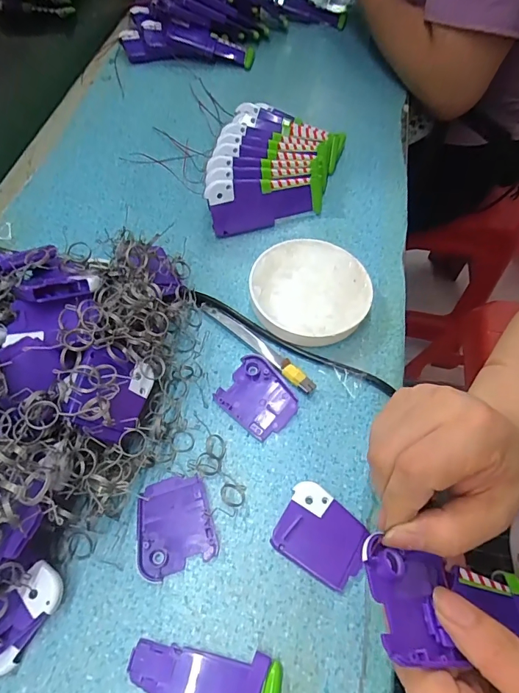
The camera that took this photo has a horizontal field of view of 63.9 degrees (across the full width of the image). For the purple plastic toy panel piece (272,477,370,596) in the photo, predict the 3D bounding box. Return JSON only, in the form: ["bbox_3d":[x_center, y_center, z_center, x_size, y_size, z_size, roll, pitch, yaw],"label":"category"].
[{"bbox_3d":[0.044,0.130,0.291,0.059,0.008,0.052,27,63,13],"label":"purple plastic toy panel piece"}]

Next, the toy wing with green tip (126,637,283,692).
[{"bbox_3d":[-0.033,0.201,0.244,0.089,0.011,0.039,8,61,3],"label":"toy wing with green tip"}]

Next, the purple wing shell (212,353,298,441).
[{"bbox_3d":[0.000,0.041,0.338,0.061,0.010,0.052,38,66,18],"label":"purple wing shell"}]

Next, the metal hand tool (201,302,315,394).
[{"bbox_3d":[-0.003,-0.003,0.358,0.124,0.010,0.014,40,67,19],"label":"metal hand tool"}]

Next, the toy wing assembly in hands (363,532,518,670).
[{"bbox_3d":[0.102,0.132,0.211,0.117,0.020,0.044,22,57,-23],"label":"toy wing assembly in hands"}]

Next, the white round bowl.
[{"bbox_3d":[0.045,-0.049,0.377,0.105,0.027,0.107,1,60,-1],"label":"white round bowl"}]

